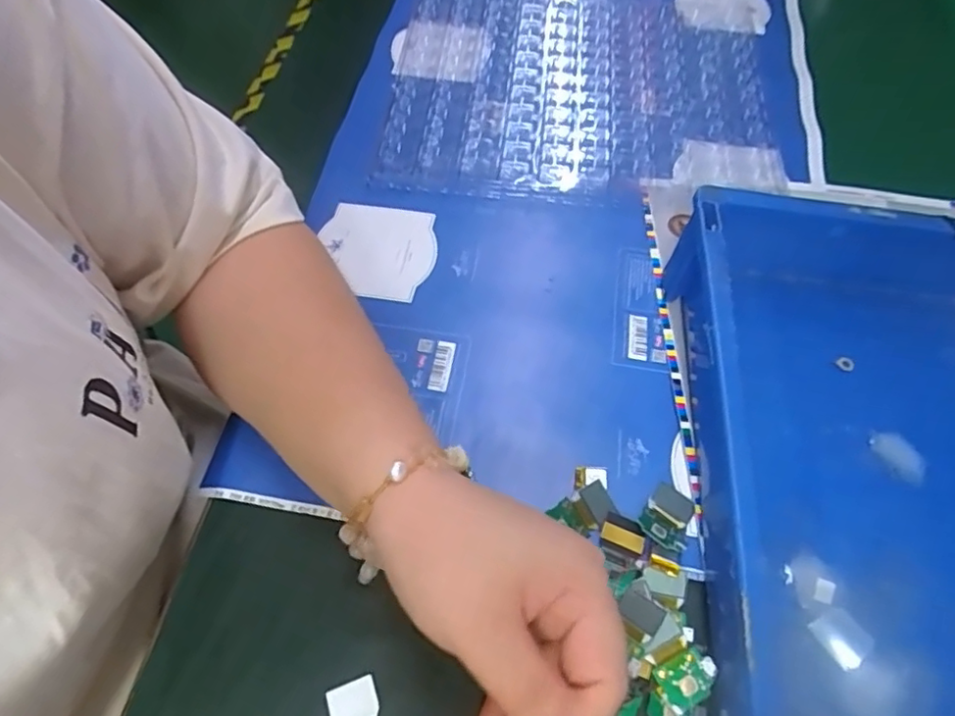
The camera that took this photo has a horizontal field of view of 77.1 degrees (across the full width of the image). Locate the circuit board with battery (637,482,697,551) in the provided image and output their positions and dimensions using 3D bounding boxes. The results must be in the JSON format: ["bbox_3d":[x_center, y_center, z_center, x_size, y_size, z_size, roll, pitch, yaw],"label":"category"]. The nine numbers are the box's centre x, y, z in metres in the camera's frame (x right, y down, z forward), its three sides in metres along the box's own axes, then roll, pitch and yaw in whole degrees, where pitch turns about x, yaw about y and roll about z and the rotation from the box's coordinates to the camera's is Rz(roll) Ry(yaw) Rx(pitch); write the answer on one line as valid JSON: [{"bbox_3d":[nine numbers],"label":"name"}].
[{"bbox_3d":[0.097,0.081,0.305,0.022,0.007,0.036,32,37,17],"label":"circuit board with battery"}]

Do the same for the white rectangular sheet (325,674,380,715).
[{"bbox_3d":[-0.056,0.156,0.269,0.022,0.004,0.018,-18,63,-13],"label":"white rectangular sheet"}]

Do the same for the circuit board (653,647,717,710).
[{"bbox_3d":[0.094,0.142,0.268,0.025,0.004,0.020,-36,71,0],"label":"circuit board"}]

